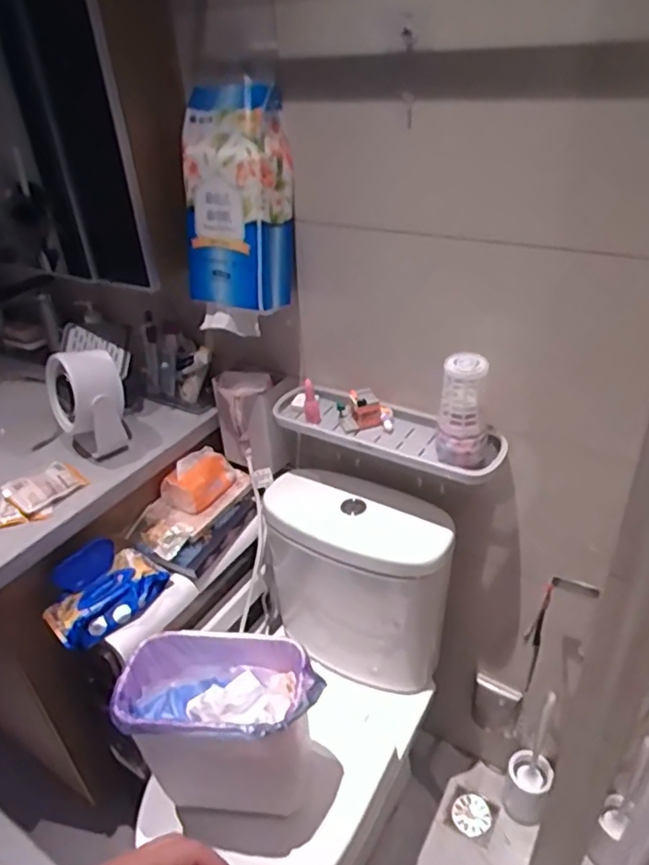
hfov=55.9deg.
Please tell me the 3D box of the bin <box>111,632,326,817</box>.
[{"bbox_3d":[-0.147,0.452,0.940,0.278,0.254,0.162,-1,34,5],"label":"bin"}]

